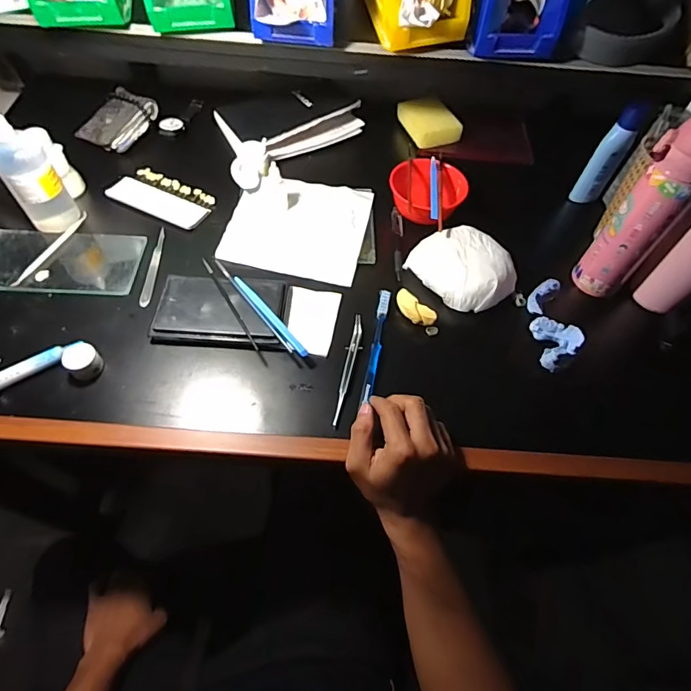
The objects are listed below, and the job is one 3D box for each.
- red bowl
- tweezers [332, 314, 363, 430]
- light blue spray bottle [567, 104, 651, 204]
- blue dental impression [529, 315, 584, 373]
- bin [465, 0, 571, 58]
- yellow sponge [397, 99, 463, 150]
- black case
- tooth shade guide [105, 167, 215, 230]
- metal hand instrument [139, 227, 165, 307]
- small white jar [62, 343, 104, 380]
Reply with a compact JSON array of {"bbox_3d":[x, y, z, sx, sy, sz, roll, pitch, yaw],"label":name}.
[{"bbox_3d":[0.115,-0.222,0.641,0.107,0.044,0.111,2,59,-3],"label":"red bowl"},{"bbox_3d":[0.005,0.026,0.512,0.016,0.009,0.144,9,59,2],"label":"tweezers"},{"bbox_3d":[0.387,-0.278,0.644,0.034,0.145,0.038,-37,66,-20],"label":"light blue spray bottle"},{"bbox_3d":[0.260,-0.004,0.533,0.048,0.023,0.069,1,59,-3],"label":"blue dental impression"},{"bbox_3d":[0.211,-0.454,0.552,0.116,0.102,0.158,-6,59,-4],"label":"bin"},{"bbox_3d":[0.149,-0.390,0.762,0.085,0.031,0.107,-16,61,-13],"label":"yellow sponge"},{"bbox_3d":[-0.151,-0.041,0.540,0.156,0.023,0.099,5,59,-1],"label":"black case"},{"bbox_3d":[-0.274,-0.223,0.655,0.155,0.010,0.078,24,60,11],"label":"tooth shade guide"},{"bbox_3d":[-0.258,-0.106,0.588,0.014,0.004,0.133,0,59,-4],"label":"metal hand instrument"},{"bbox_3d":[-0.298,0.017,0.494,0.039,0.033,0.036,2,59,-3],"label":"small white jar"}]

